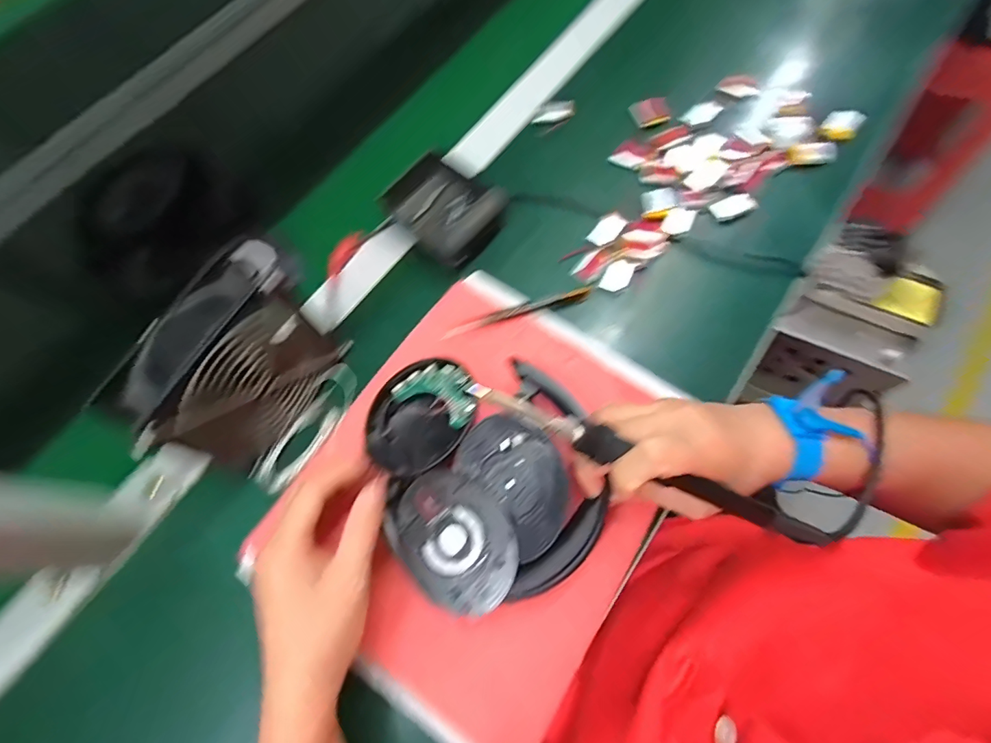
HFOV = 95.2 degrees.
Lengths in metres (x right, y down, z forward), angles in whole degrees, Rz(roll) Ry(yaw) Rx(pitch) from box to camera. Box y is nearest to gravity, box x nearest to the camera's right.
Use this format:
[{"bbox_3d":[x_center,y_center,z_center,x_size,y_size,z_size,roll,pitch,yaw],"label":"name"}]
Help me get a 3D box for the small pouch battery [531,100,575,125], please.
[{"bbox_3d":[0.059,-0.260,0.455,0.043,0.008,0.021,0,69,21],"label":"small pouch battery"}]

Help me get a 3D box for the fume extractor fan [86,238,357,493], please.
[{"bbox_3d":[-0.158,0.006,0.301,0.070,0.115,0.126,27,73,14],"label":"fume extractor fan"}]

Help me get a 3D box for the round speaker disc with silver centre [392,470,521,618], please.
[{"bbox_3d":[-0.025,0.103,0.279,0.086,0.011,0.063,44,92,14],"label":"round speaker disc with silver centre"}]

